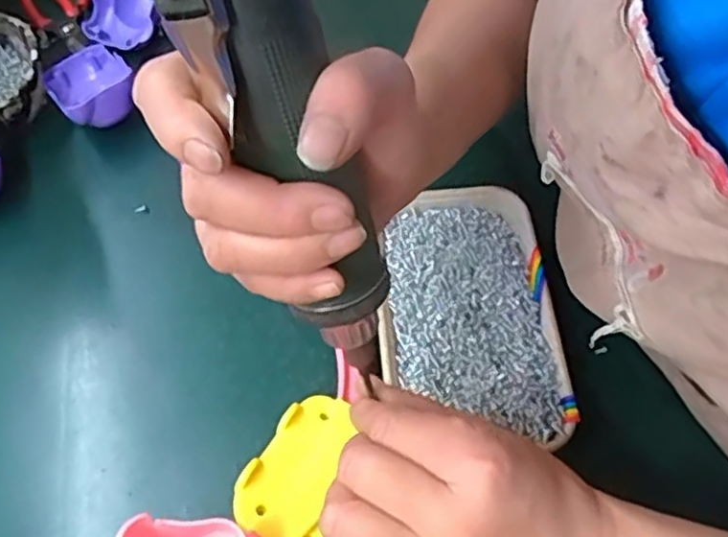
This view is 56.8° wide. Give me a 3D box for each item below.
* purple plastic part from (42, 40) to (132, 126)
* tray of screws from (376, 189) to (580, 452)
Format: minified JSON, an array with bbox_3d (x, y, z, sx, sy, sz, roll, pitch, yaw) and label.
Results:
[{"bbox_3d":[-0.204,-0.137,0.507,0.057,0.031,0.084,-33,49,-15],"label":"purple plastic part"},{"bbox_3d":[0.064,0.024,0.419,0.104,0.012,0.167,-4,60,0],"label":"tray of screws"}]

